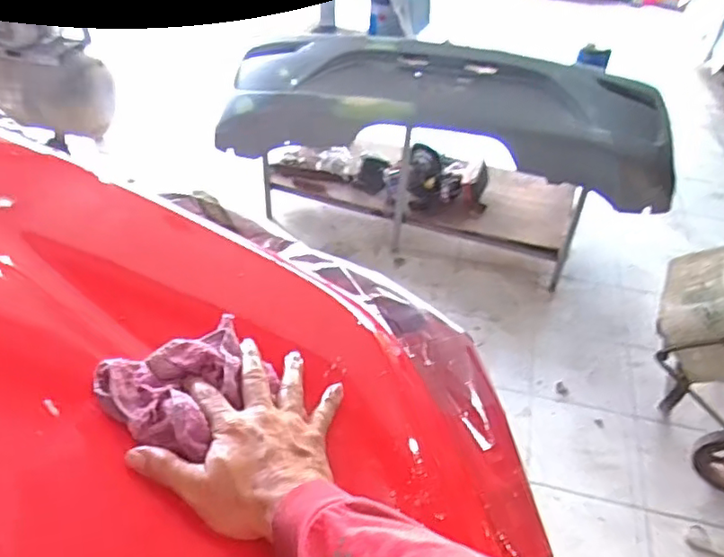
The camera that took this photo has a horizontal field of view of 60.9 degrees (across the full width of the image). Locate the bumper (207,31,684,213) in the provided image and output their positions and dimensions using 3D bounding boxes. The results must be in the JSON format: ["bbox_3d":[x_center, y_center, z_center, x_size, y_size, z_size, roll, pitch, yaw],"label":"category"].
[{"bbox_3d":[0.244,-0.510,1.896,1.337,0.331,0.314,12,41,11],"label":"bumper"}]

